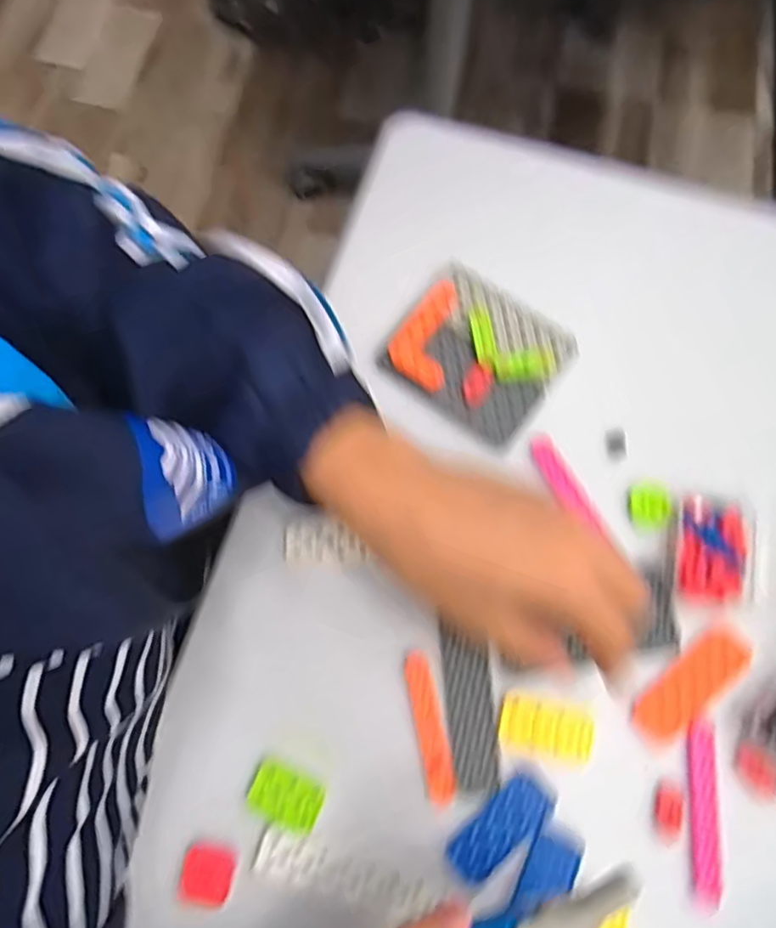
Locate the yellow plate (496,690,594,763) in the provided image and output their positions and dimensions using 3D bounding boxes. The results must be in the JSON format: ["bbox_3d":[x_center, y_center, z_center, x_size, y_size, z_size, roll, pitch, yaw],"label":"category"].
[{"bbox_3d":[0.086,0.141,0.339,0.049,0.004,0.026,14,74,3],"label":"yellow plate"}]

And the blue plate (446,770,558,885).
[{"bbox_3d":[0.060,0.188,0.327,0.061,0.004,0.026,-39,78,-11],"label":"blue plate"}]

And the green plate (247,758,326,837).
[{"bbox_3d":[-0.053,0.174,0.329,0.037,0.004,0.025,23,75,6],"label":"green plate"}]

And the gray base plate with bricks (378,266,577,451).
[{"bbox_3d":[0.058,-0.071,0.395,0.097,0.013,0.089,38,77,9],"label":"gray base plate with bricks"}]

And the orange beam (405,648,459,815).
[{"bbox_3d":[0.022,0.141,0.340,0.016,0.005,0.076,-12,75,-4],"label":"orange beam"}]

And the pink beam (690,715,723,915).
[{"bbox_3d":[0.166,0.182,0.328,0.016,0.004,0.088,6,74,1],"label":"pink beam"}]

